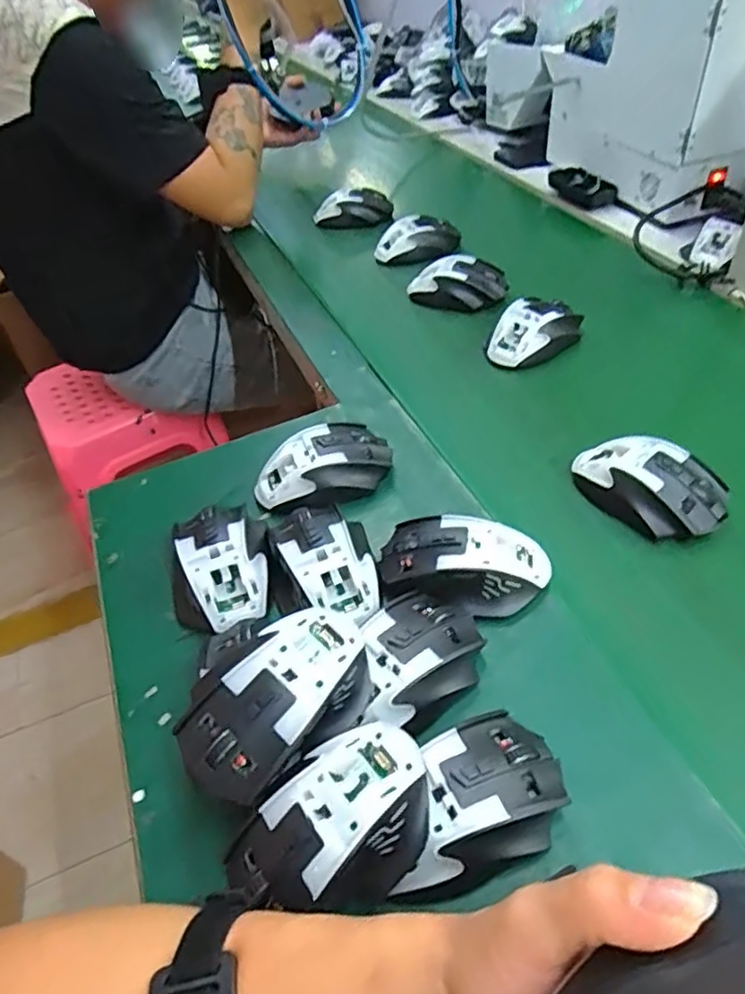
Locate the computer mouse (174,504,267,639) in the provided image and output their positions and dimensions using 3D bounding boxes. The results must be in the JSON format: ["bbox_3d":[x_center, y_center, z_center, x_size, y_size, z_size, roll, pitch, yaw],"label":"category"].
[{"bbox_3d":[-0.117,0.050,0.477,0.075,0.040,0.114,-14,45,-7],"label":"computer mouse"}]

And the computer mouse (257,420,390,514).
[{"bbox_3d":[-0.042,-0.025,0.537,0.116,0.040,0.069,-20,46,-13],"label":"computer mouse"}]

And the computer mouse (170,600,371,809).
[{"bbox_3d":[-0.054,0.110,0.360,0.121,0.039,0.074,-34,51,-25],"label":"computer mouse"}]

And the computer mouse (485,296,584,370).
[{"bbox_3d":[0.170,-0.174,0.659,0.101,0.039,0.064,-33,50,-24],"label":"computer mouse"}]

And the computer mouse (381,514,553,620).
[{"bbox_3d":[0.064,0.049,0.449,0.113,0.041,0.067,7,46,14],"label":"computer mouse"}]

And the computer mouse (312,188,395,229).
[{"bbox_3d":[-0.029,-0.424,0.937,0.118,0.045,0.055,-7,44,0],"label":"computer mouse"}]

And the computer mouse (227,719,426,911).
[{"bbox_3d":[-0.017,0.166,0.320,0.105,0.040,0.068,-31,49,-22],"label":"computer mouse"}]

